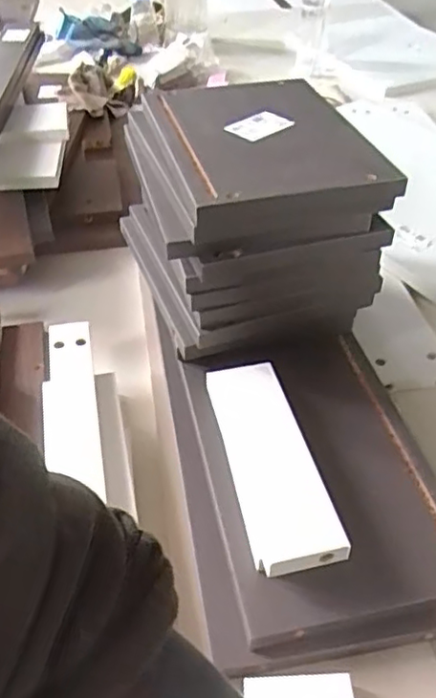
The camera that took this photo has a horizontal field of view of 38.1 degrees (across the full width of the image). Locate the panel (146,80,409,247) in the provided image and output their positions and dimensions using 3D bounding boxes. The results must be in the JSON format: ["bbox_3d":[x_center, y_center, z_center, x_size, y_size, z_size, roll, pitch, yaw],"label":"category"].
[{"bbox_3d":[0.044,-0.204,0.616,0.198,0.031,0.267,-8,40,-11],"label":"panel"}]

